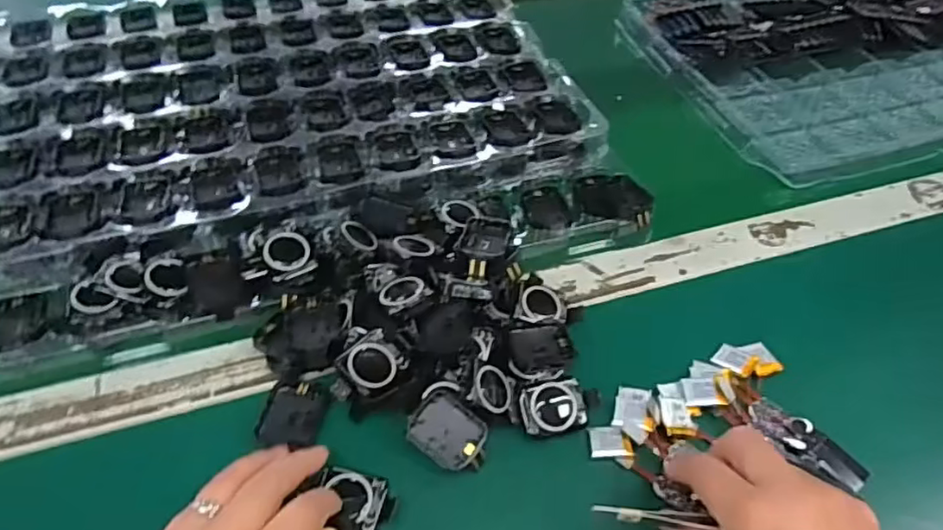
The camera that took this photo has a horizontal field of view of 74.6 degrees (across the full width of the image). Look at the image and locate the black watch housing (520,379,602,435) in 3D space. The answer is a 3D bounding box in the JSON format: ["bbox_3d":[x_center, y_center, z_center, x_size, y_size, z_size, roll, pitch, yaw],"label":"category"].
[{"bbox_3d":[0.054,0.085,0.379,0.048,0.013,0.031,-8,51,-10],"label":"black watch housing"}]

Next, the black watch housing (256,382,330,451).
[{"bbox_3d":[-0.106,0.089,0.370,0.035,0.008,0.040,8,50,3],"label":"black watch housing"}]

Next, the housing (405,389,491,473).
[{"bbox_3d":[-0.012,0.096,0.357,0.046,0.007,0.037,37,71,10],"label":"housing"}]

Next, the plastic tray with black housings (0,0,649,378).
[{"bbox_3d":[-0.158,-0.134,0.529,0.499,0.057,0.410,-12,52,-14],"label":"plastic tray with black housings"}]

